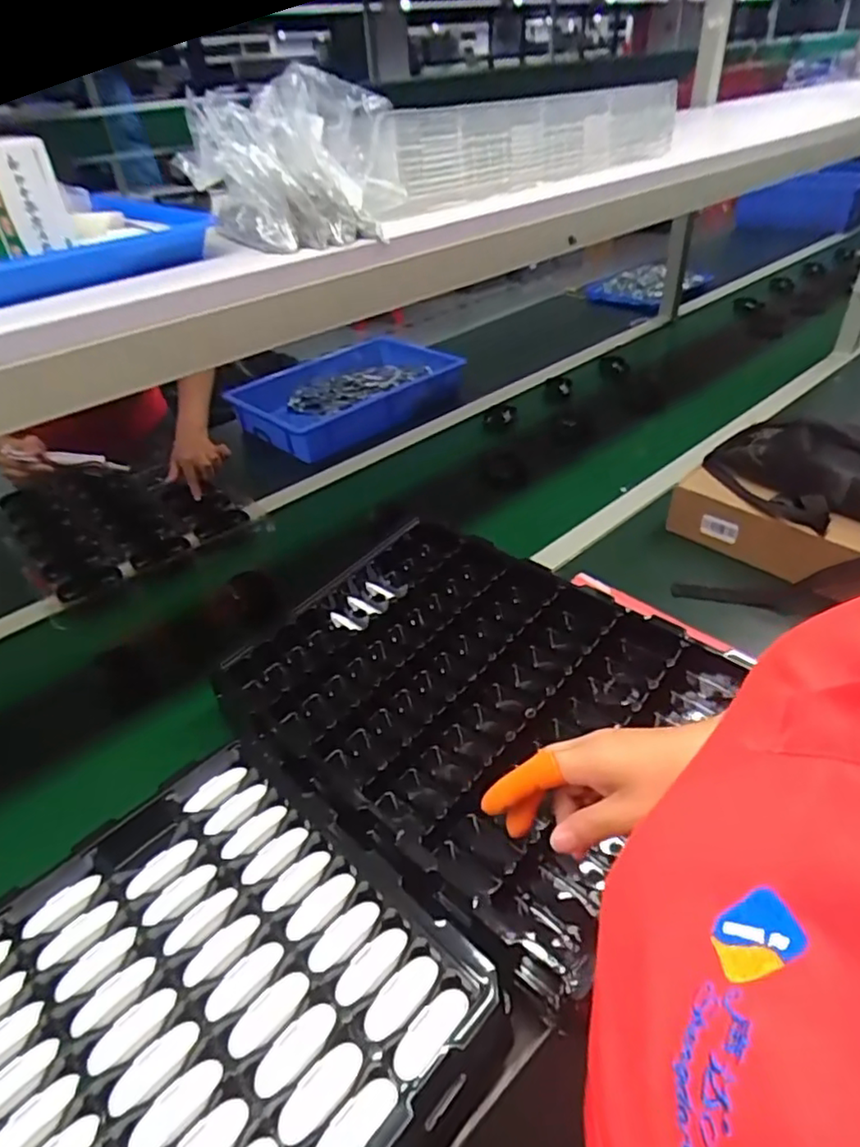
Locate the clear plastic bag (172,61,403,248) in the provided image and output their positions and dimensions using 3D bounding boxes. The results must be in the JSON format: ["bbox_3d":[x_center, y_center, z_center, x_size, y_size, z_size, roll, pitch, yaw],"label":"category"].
[{"bbox_3d":[-0.114,-0.341,0.532,0.170,0.102,0.115,-8,40,-5],"label":"clear plastic bag"}]

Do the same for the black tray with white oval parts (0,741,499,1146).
[{"bbox_3d":[-0.218,0.344,0.421,0.337,0.039,0.450,30,50,35],"label":"black tray with white oval parts"}]

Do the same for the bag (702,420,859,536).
[{"bbox_3d":[0.525,-0.135,0.855,0.287,0.076,0.168,28,49,33],"label":"bag"}]

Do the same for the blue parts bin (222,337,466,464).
[{"bbox_3d":[-0.170,-0.382,1.339,0.459,0.095,0.275,-25,44,-24],"label":"blue parts bin"}]

